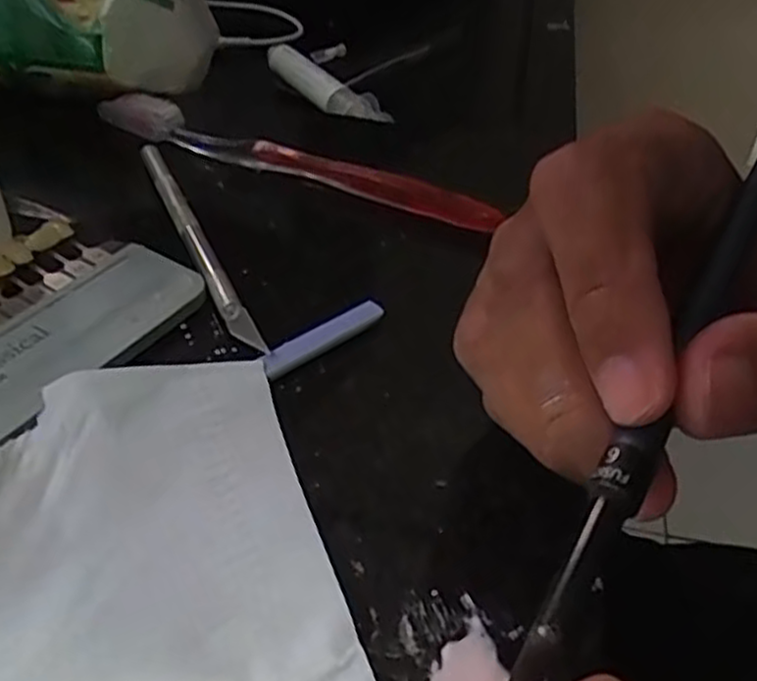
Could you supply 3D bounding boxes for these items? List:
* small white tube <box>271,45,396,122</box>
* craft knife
[{"bbox_3d":[-0.029,-0.135,0.408,0.016,0.013,0.105,-25,48,-29],"label":"small white tube"},{"bbox_3d":[-0.066,-0.039,0.275,0.009,0.005,0.126,-16,45,-22],"label":"craft knife"}]

